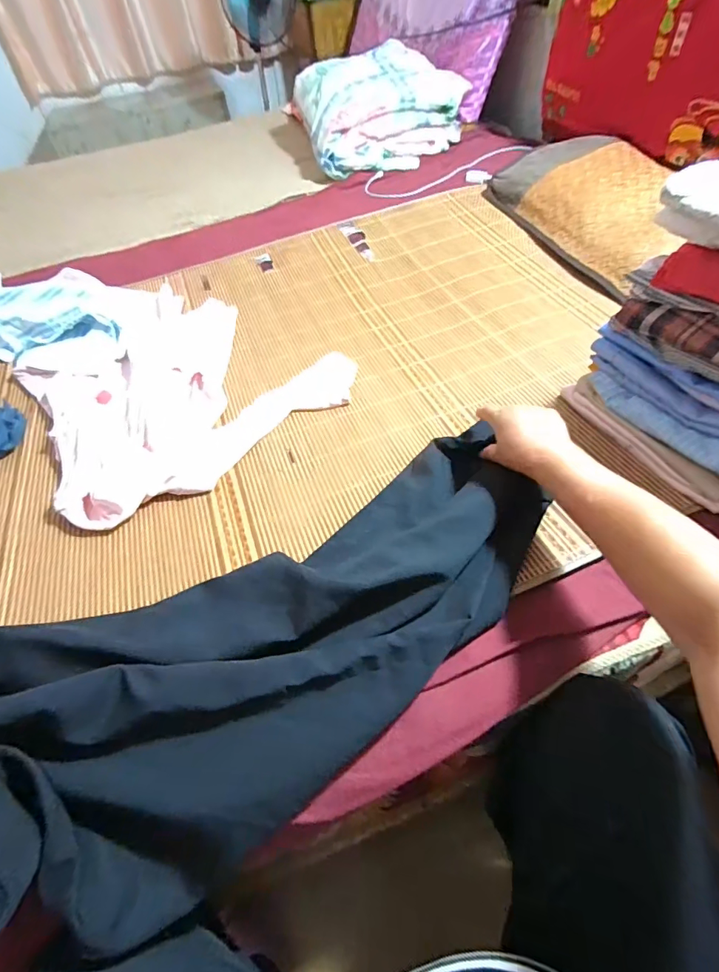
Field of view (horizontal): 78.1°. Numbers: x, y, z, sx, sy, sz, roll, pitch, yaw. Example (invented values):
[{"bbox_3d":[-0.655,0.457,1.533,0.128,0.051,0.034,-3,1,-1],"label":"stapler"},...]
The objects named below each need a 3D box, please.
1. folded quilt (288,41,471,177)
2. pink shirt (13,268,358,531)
[{"bbox_3d":[0.073,-1.109,1.307,0.493,0.194,0.375,-18,53,-7],"label":"folded quilt"},{"bbox_3d":[-0.352,-0.219,0.777,0.463,0.045,0.576,-37,58,-21],"label":"pink shirt"}]

